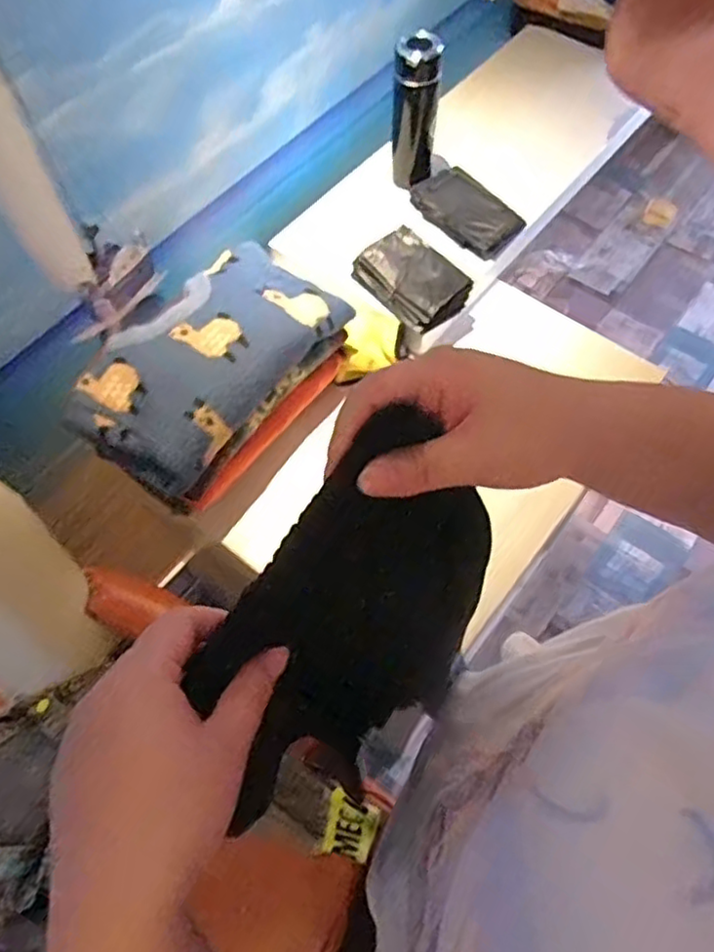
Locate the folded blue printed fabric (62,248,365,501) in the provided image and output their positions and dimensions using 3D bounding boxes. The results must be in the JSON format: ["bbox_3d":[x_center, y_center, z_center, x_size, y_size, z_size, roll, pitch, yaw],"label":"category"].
[{"bbox_3d":[-0.182,-0.152,0.825,0.192,0.075,0.351,30,66,17],"label":"folded blue printed fabric"}]

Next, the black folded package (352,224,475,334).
[{"bbox_3d":[0.084,-0.302,0.983,0.114,0.041,0.164,-41,68,-18],"label":"black folded package"}]

